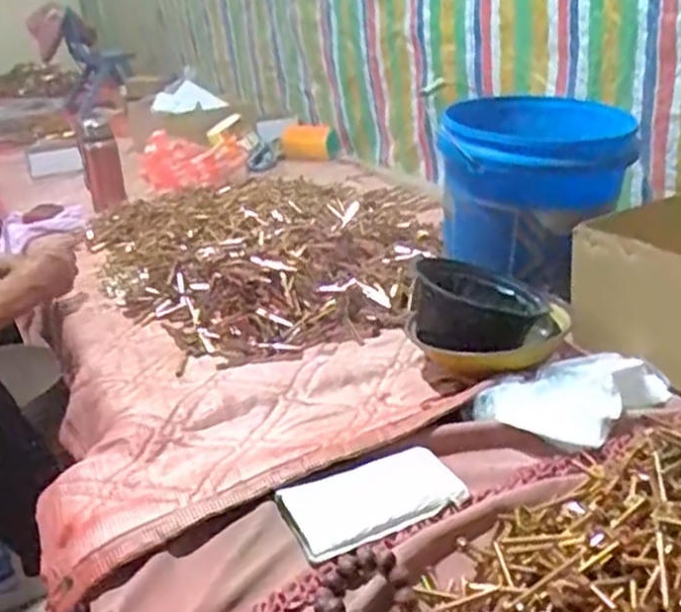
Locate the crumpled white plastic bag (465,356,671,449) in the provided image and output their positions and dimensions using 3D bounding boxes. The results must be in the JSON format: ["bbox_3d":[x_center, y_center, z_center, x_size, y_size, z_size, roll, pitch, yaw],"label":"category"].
[{"bbox_3d":[0.261,0.097,0.782,0.235,0.043,0.093,-9,25,-8],"label":"crumpled white plastic bag"}]

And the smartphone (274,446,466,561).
[{"bbox_3d":[0.032,0.178,0.678,0.161,0.012,0.086,-15,26,-20],"label":"smartphone"}]

